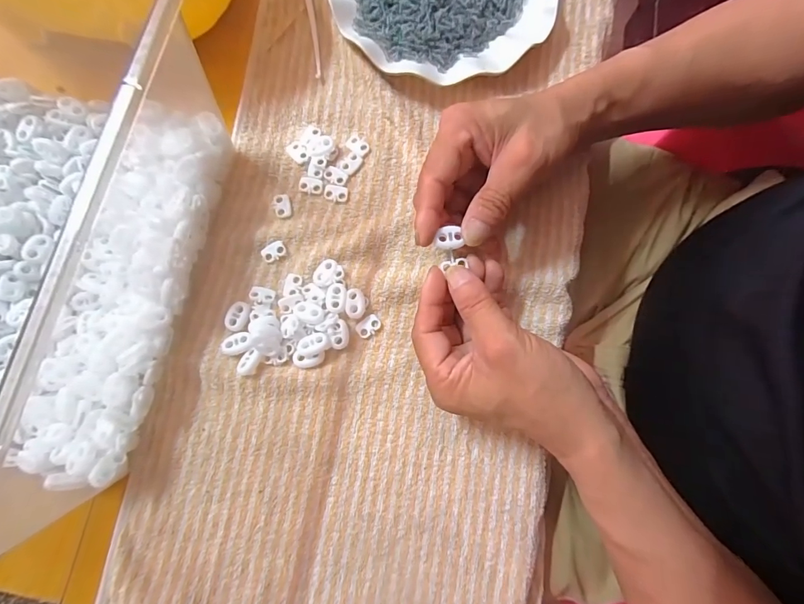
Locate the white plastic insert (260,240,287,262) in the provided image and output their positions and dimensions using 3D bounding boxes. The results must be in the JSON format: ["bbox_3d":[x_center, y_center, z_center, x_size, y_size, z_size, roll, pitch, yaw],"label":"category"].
[{"bbox_3d":[-0.098,-0.038,0.311,0.018,0.004,0.013,-27,81,-4],"label":"white plastic insert"}]

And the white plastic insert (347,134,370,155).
[{"bbox_3d":[-0.036,-0.126,0.327,0.019,0.004,0.012,34,82,6],"label":"white plastic insert"}]

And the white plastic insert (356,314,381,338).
[{"bbox_3d":[-0.025,0.018,0.302,0.019,0.004,0.013,-41,82,-6],"label":"white plastic insert"}]

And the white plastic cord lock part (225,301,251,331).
[{"bbox_3d":[-0.120,0.011,0.301,0.016,0.006,0.022,24,81,5],"label":"white plastic cord lock part"}]

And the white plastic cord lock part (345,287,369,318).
[{"bbox_3d":[-0.033,0.001,0.301,0.016,0.007,0.022,0,80,1],"label":"white plastic cord lock part"}]

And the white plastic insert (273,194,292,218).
[{"bbox_3d":[-0.093,-0.075,0.318,0.013,0.005,0.020,-12,80,-1],"label":"white plastic insert"}]

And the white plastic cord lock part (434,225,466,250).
[{"bbox_3d":[0.031,-0.041,0.266,0.017,0.004,0.015,-10,80,-1],"label":"white plastic cord lock part"}]

